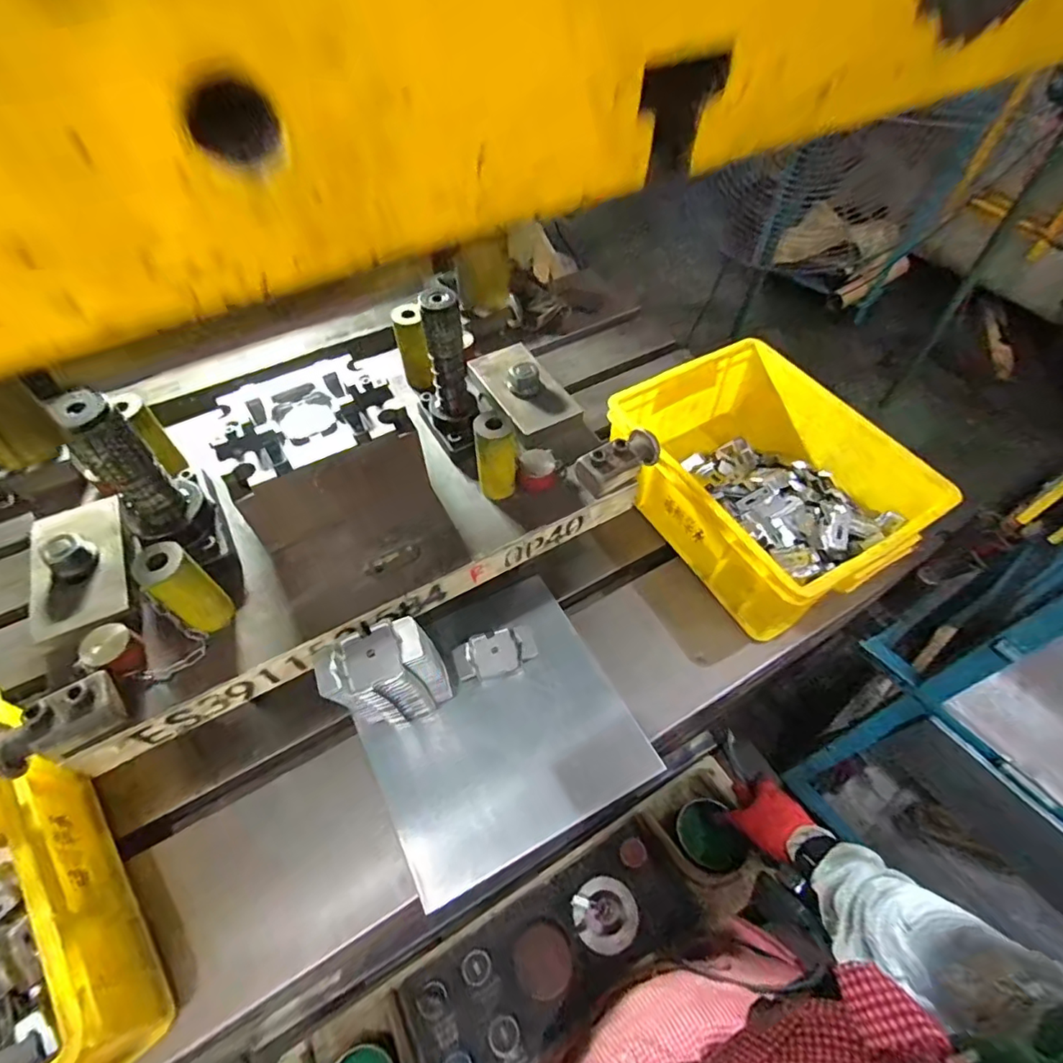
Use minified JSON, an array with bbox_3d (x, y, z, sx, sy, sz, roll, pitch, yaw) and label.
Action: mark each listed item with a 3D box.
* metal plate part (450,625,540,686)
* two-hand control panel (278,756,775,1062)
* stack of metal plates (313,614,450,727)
[{"bbox_3d":[-0.040,0.139,0.617,0.091,0.016,0.056,-17,56,-11],"label":"metal plate part"},{"bbox_3d":[0.023,0.448,0.579,0.518,0.076,0.135,-25,58,-18],"label":"two-hand control panel"},{"bbox_3d":[-0.135,0.139,0.519,0.099,0.151,0.052,-19,57,-12],"label":"stack of metal plates"}]

